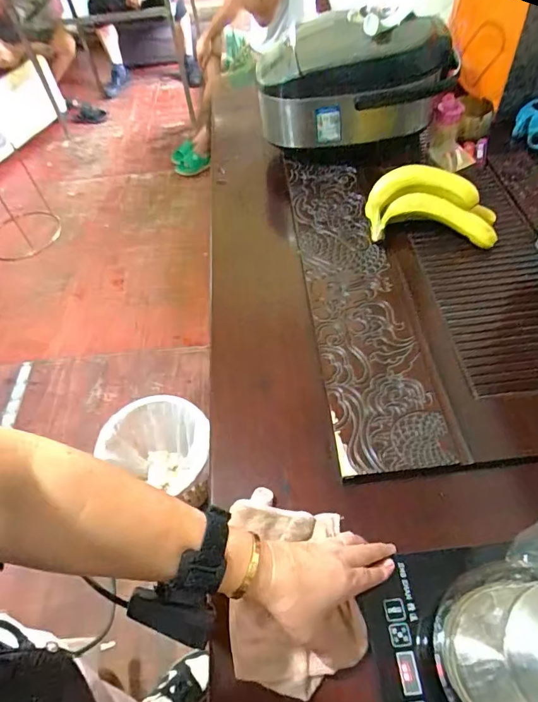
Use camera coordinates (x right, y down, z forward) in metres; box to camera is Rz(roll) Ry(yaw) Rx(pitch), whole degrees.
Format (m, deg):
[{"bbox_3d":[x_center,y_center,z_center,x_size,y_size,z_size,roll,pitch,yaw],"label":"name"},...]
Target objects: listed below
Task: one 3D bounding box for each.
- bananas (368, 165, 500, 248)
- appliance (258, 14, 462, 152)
[{"bbox_3d":[0.266,-0.233,0.707,0.201,0.103,0.069,4,54,8],"label":"bananas"},{"bbox_3d":[0.157,-0.539,0.844,0.344,0.184,0.209,-4,52,4],"label":"appliance"}]

